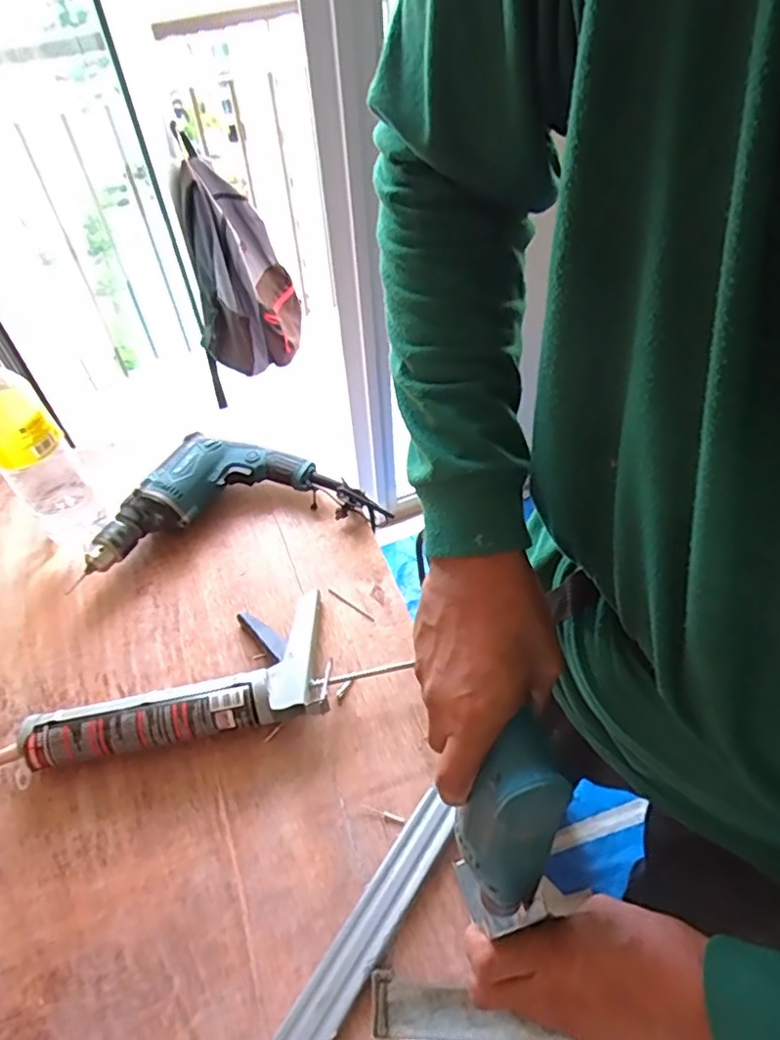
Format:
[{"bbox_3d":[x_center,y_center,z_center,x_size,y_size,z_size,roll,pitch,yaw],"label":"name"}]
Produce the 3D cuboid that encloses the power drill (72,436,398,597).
[{"bbox_3d":[-0.203,-0.036,0.785,0.349,0.079,0.146,-14,50,-10],"label":"power drill"}]

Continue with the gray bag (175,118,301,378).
[{"bbox_3d":[-0.358,-0.614,1.489,0.234,0.464,0.224,-8,50,-3],"label":"gray bag"}]

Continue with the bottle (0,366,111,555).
[{"bbox_3d":[-0.407,-0.072,0.702,0.077,0.270,0.077,-35,56,-26],"label":"bottle"}]

